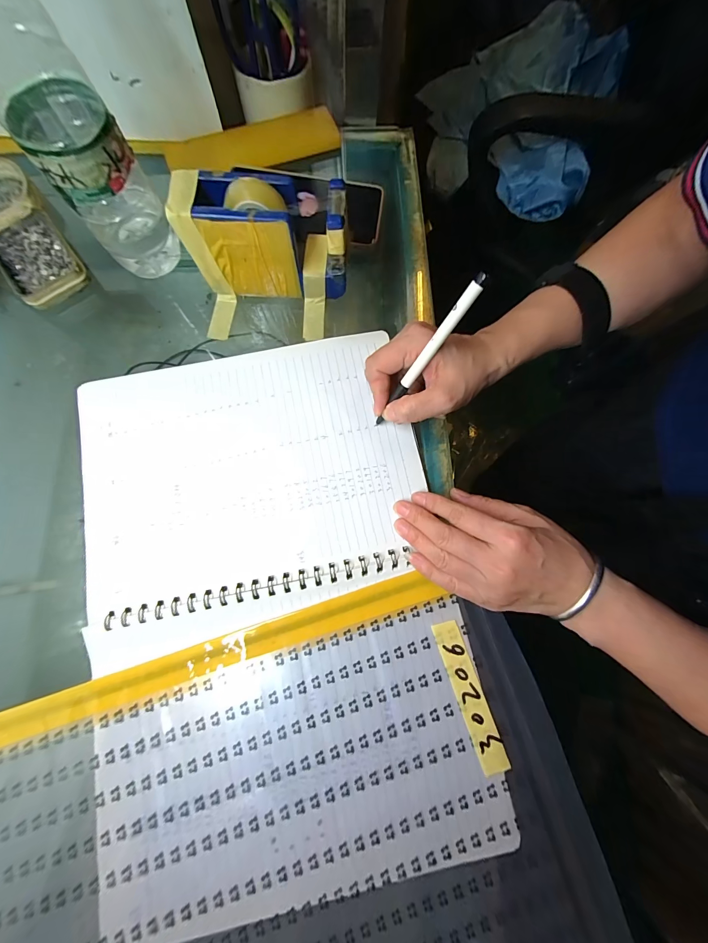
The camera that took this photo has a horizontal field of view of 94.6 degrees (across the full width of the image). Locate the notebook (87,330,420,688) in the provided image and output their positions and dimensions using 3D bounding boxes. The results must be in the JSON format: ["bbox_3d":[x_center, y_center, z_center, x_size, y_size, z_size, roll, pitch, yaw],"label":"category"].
[{"bbox_3d":[-0.089,0.003,0.281,0.280,0.009,0.233,-15,78,-4],"label":"notebook"}]

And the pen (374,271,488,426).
[{"bbox_3d":[0.051,-0.082,0.247,0.010,0.132,0.006,45,42,8],"label":"pen"}]

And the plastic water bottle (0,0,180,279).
[{"bbox_3d":[-0.202,-0.244,0.219,0.064,0.222,0.064,-29,80,-6],"label":"plastic water bottle"}]

